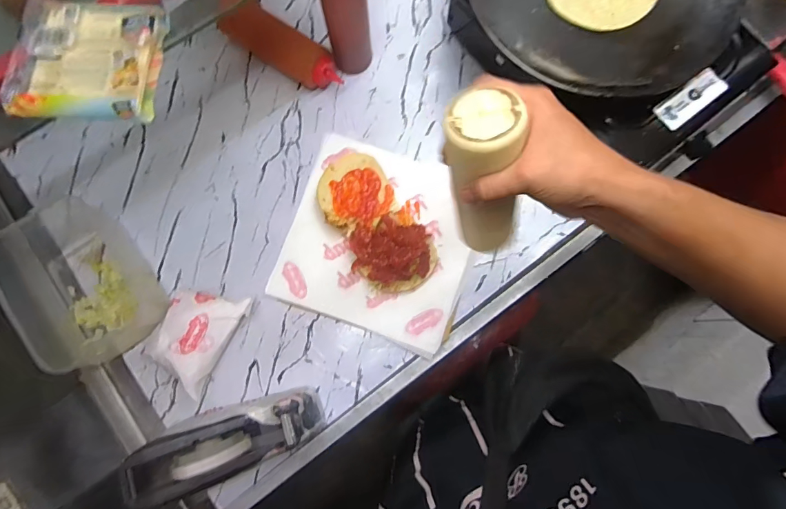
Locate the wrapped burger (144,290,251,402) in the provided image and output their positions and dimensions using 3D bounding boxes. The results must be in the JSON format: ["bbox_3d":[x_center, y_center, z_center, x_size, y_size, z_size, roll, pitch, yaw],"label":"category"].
[{"bbox_3d":[-0.259,0.103,0.537,0.092,0.041,0.134,28,81,4],"label":"wrapped burger"}]

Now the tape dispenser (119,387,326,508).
[{"bbox_3d":[-0.191,0.216,0.486,0.199,0.106,0.071,-19,79,-6],"label":"tape dispenser"}]

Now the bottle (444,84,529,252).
[{"bbox_3d":[0.079,-0.060,0.359,0.060,0.168,0.054,-43,64,-7],"label":"bottle"}]

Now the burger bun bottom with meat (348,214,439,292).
[{"bbox_3d":[0.002,0.001,0.550,0.112,0.043,0.093,-6,80,-2],"label":"burger bun bottom with meat"}]

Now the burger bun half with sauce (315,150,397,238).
[{"bbox_3d":[-0.053,-0.084,0.575,0.098,0.034,0.106,0,80,-1],"label":"burger bun half with sauce"}]

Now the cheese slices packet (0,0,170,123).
[{"bbox_3d":[-0.251,-0.157,0.330,0.113,0.028,0.101,8,78,0],"label":"cheese slices packet"}]

